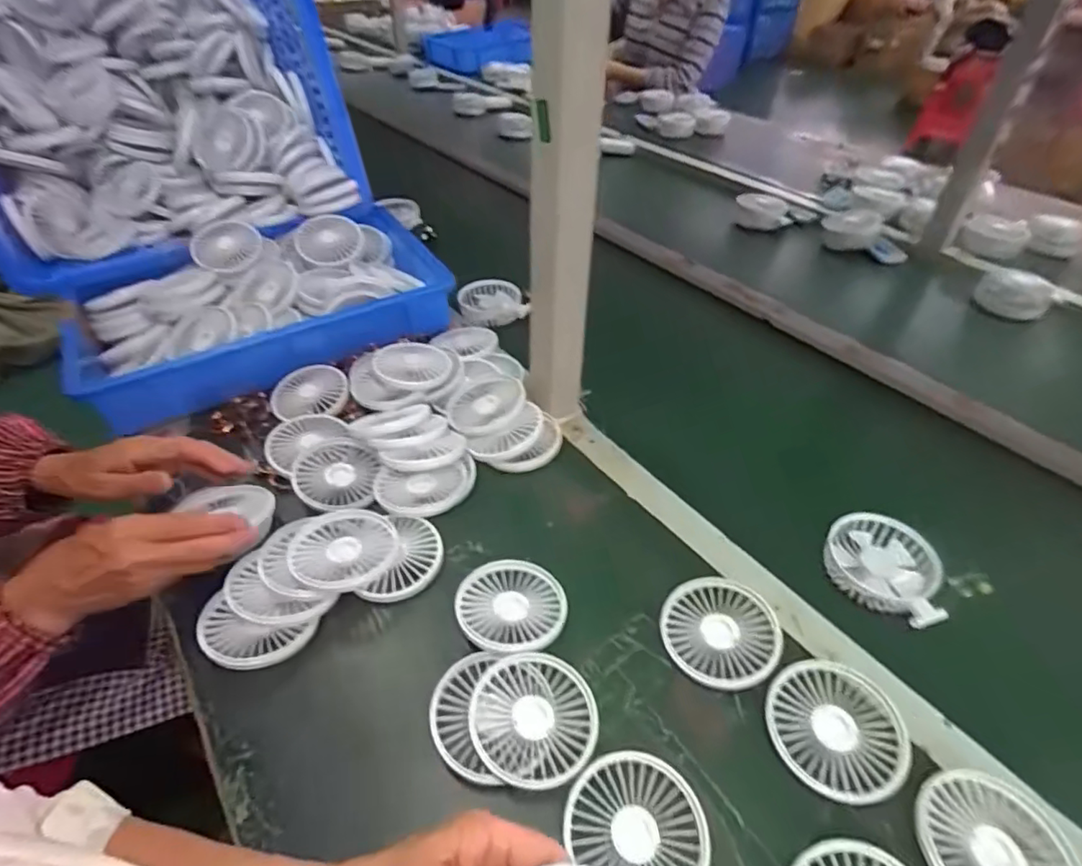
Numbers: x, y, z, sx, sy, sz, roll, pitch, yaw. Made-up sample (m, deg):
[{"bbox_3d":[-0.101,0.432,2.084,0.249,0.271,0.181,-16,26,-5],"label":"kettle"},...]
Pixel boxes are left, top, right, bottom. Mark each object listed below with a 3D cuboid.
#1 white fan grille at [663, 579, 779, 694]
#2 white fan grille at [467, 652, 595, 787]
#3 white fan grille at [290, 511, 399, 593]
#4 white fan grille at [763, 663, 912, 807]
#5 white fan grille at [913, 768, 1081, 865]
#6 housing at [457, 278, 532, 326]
[{"bbox_3d":[0.142,0.159,0.459,0.086,0.021,0.087,-2,43,-2],"label":"white fan grille"},{"bbox_3d":[-0.005,0.199,0.407,0.085,0.009,0.088,0,43,0],"label":"white fan grille"},{"bbox_3d":[-0.168,0.099,0.496,0.086,0.010,0.092,-8,32,-15],"label":"white fan grille"},{"bbox_3d":[0.208,0.205,0.403,0.087,0.010,0.087,0,43,0],"label":"white fan grille"},{"bbox_3d":[0.278,0.254,0.349,0.092,0.008,0.087,0,43,0],"label":"white fan grille"},{"bbox_3d":[-0.068,-0.194,0.847,0.101,0.032,0.085,0,43,1],"label":"housing"}]

